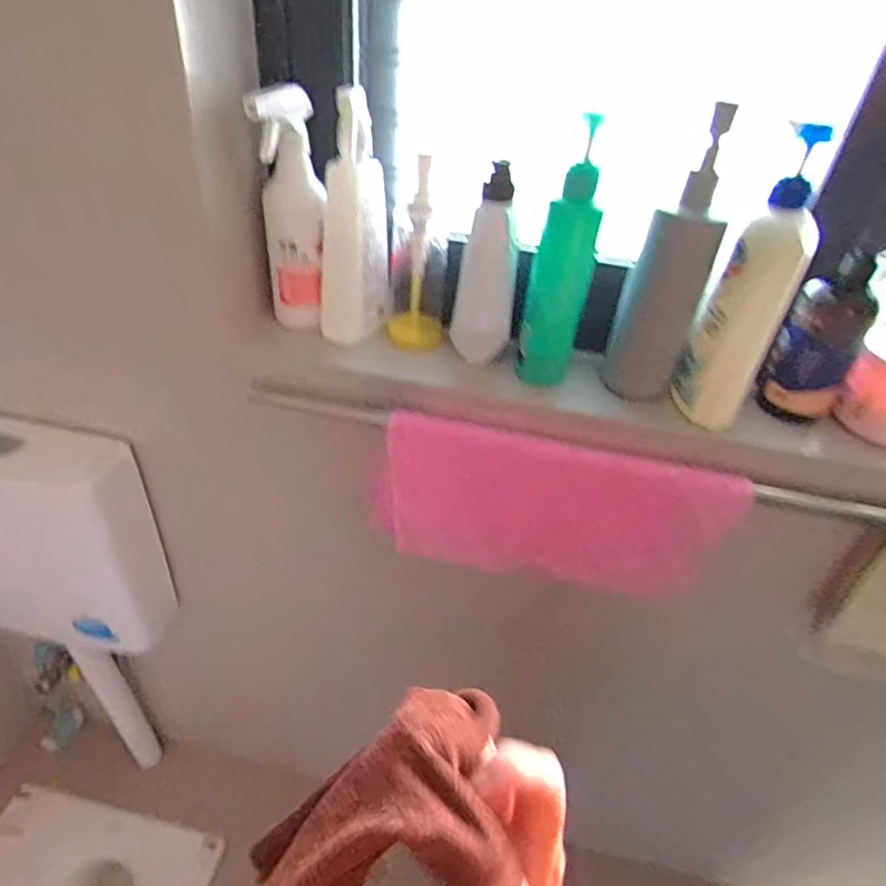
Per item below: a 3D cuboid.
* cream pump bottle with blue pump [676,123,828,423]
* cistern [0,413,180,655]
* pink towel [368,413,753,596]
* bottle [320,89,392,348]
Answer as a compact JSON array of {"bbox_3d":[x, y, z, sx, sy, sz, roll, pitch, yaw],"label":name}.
[{"bbox_3d":[0.277,-0.133,0.529,0.068,0.257,0.051,25,42,22],"label":"cream pump bottle with blue pump"},{"bbox_3d":[-0.569,0.117,0.812,0.308,0.334,0.113,11,39,5],"label":"cistern"},{"bbox_3d":[0.109,0.077,0.652,0.367,0.196,0.031,10,39,4],"label":"pink towel"},{"bbox_3d":[-0.087,-0.220,0.597,0.049,0.230,0.069,26,42,23],"label":"bottle"}]

